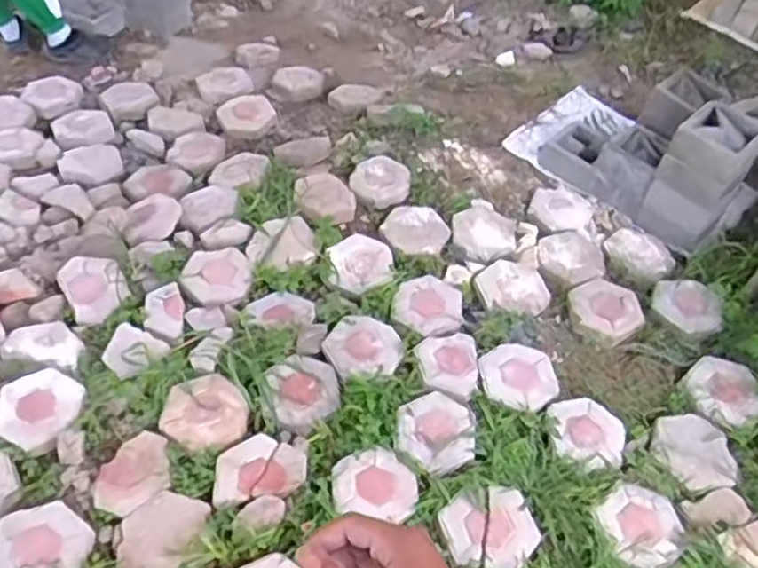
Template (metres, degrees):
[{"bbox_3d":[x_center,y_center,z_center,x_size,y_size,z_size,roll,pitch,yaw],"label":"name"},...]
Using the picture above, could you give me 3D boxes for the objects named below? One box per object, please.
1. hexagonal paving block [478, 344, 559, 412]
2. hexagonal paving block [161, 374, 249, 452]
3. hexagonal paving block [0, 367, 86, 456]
[{"bbox_3d":[0.364,0.236,1.793,0.199,0.045,0.164,12,49,6],"label":"hexagonal paving block"},{"bbox_3d":[-0.421,0.305,1.689,0.207,0.038,0.191,26,52,17],"label":"hexagonal paving block"},{"bbox_3d":[-0.830,0.291,1.677,0.227,0.048,0.185,23,51,15],"label":"hexagonal paving block"}]

